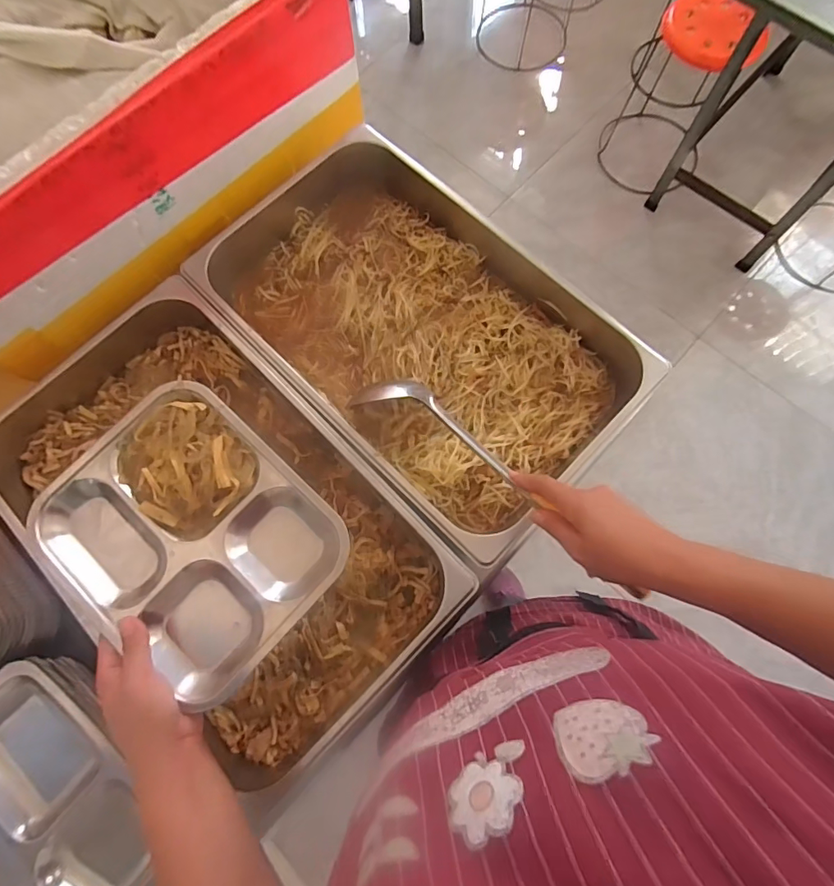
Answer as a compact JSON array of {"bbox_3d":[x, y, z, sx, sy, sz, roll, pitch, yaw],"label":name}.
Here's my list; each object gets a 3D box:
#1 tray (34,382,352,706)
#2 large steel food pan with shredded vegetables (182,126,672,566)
[{"bbox_3d":[-0.202,0.080,0.419,0.245,0.028,0.204,40,80,10],"label":"tray"},{"bbox_3d":[-0.013,-0.156,0.598,0.547,0.083,0.325,44,81,10],"label":"large steel food pan with shredded vegetables"}]

